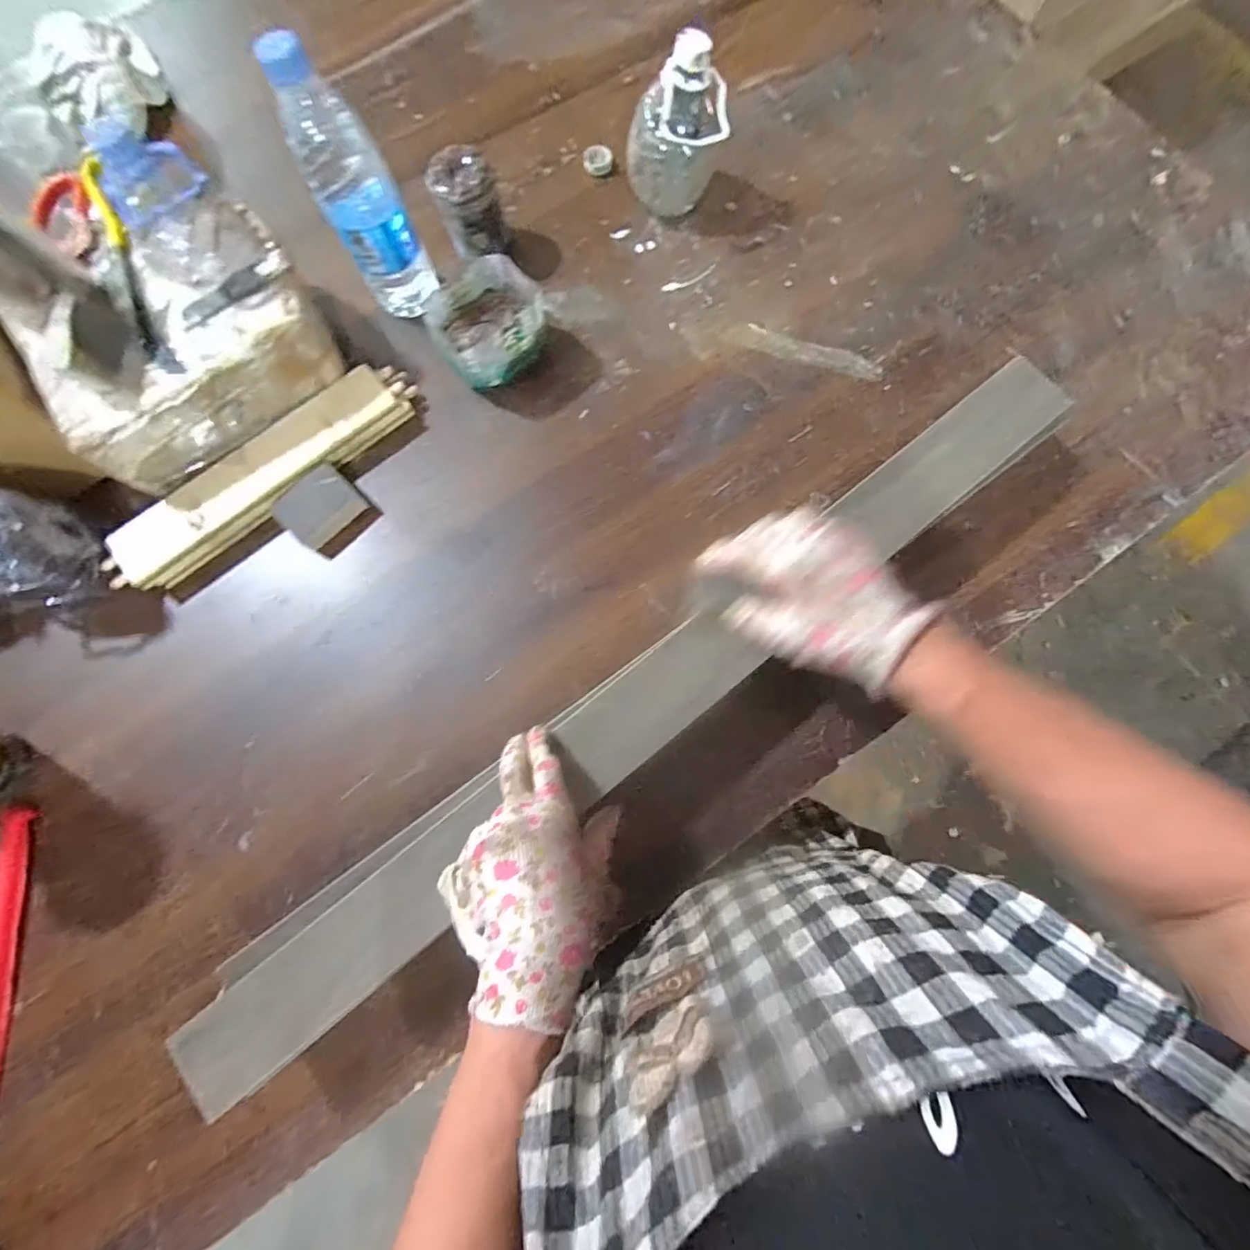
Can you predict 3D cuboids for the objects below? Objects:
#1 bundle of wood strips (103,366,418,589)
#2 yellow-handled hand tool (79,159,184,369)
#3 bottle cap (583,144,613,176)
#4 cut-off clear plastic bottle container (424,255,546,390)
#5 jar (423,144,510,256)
[{"bbox_3d":[-0.346,-0.145,0.512,0.322,0.033,0.069,-37,81,-7],"label":"bundle of wood strips"},{"bbox_3d":[-0.424,-0.308,0.449,0.023,0.025,0.226,-25,80,-5],"label":"yellow-handled hand tool"},{"bbox_3d":[-0.031,-0.529,0.601,0.033,0.009,0.035,-3,79,-1],"label":"bottle cap"},{"bbox_3d":[-0.134,-0.288,0.520,0.109,0.067,0.085,-38,81,-7],"label":"cut-off clear plastic bottle container"},{"bbox_3d":[-0.160,-0.429,0.543,0.063,0.086,0.063,0,79,0],"label":"jar"}]

